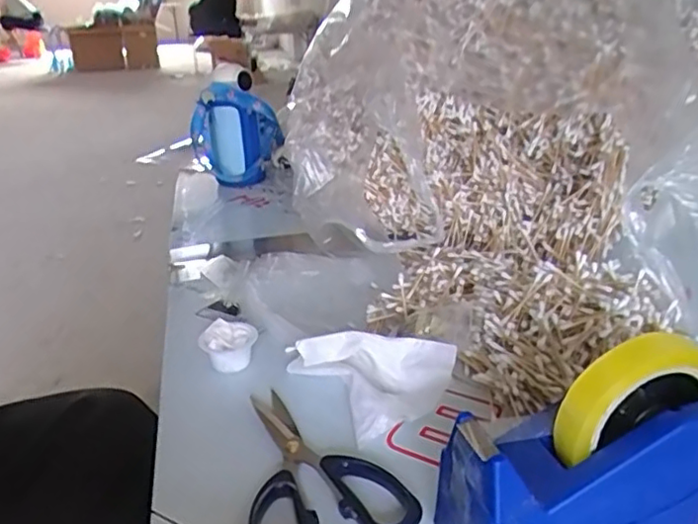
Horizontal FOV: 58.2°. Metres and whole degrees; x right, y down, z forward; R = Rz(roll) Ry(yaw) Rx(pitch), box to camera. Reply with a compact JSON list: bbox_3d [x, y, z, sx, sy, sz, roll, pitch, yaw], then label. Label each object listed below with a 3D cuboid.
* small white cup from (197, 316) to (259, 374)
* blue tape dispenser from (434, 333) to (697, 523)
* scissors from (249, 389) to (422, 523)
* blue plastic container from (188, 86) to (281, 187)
[{"bbox_3d":[-0.112,0.079,0.590,0.053,0.038,0.046,-6,23,-10],"label":"small white cup"},{"bbox_3d":[0.157,0.112,0.370,0.196,0.138,0.060,-8,24,-14],"label":"blue tape dispenser"},{"bbox_3d":[-0.033,0.147,0.458,0.109,0.018,0.174,-11,25,-20],"label":"scissors"},{"bbox_3d":[-0.207,-0.225,1.171,0.164,0.194,0.121,-4,23,-5],"label":"blue plastic container"}]

